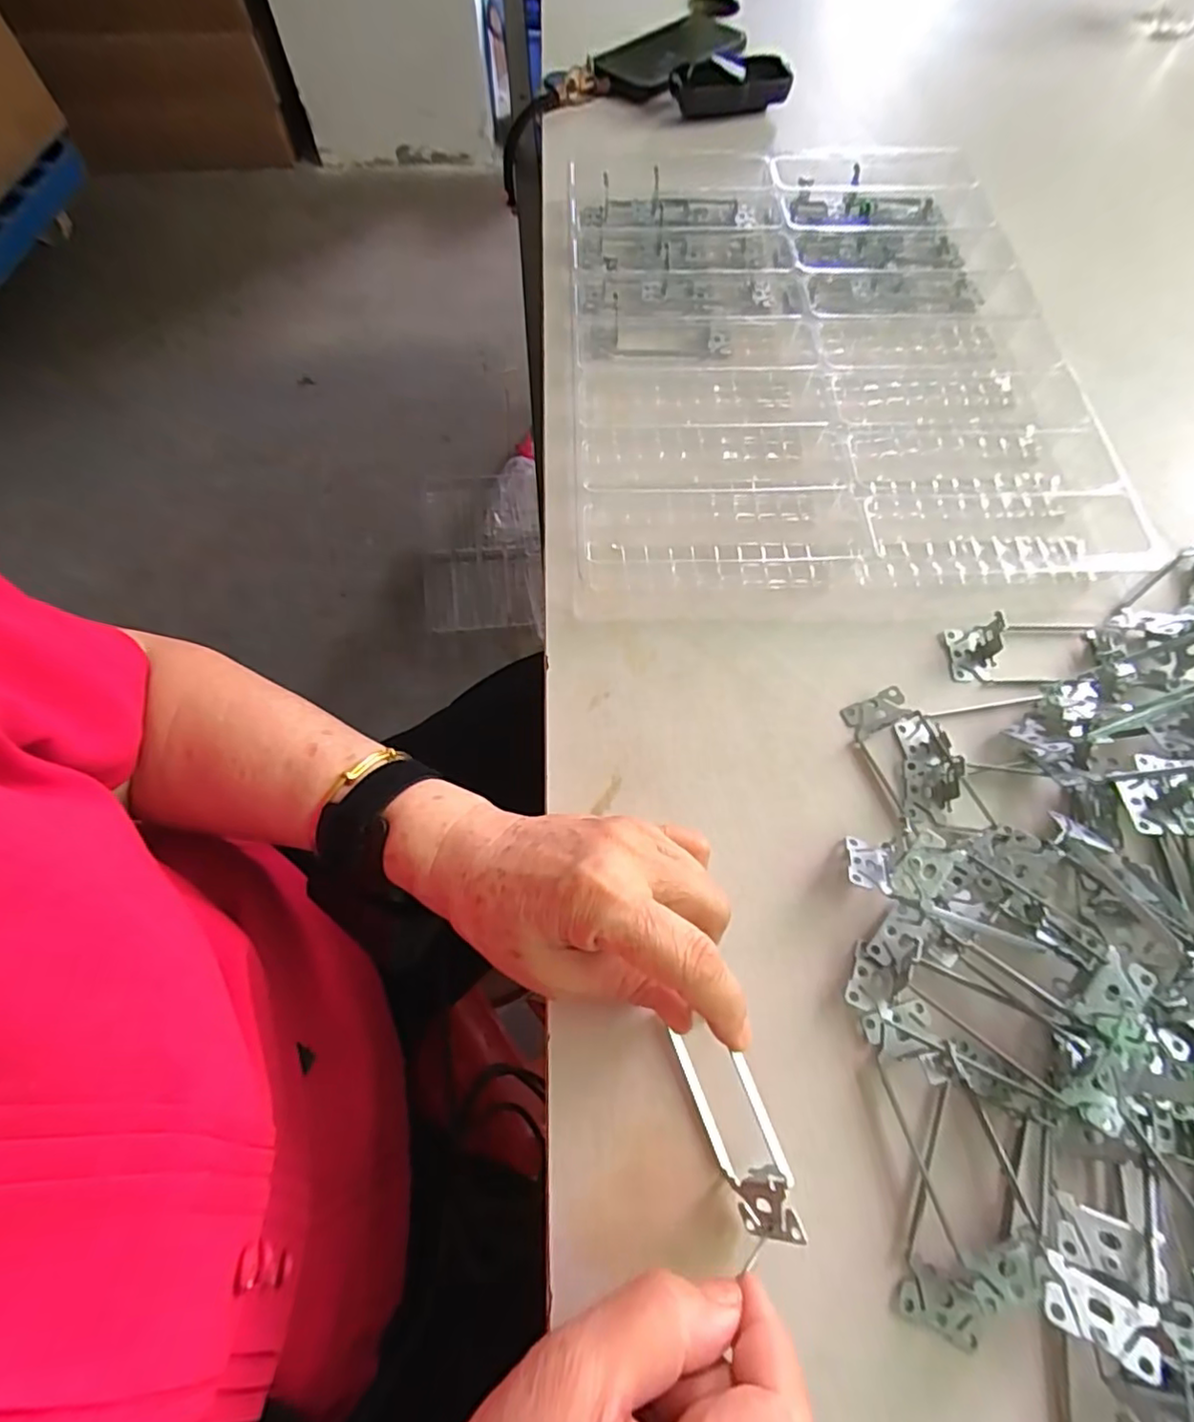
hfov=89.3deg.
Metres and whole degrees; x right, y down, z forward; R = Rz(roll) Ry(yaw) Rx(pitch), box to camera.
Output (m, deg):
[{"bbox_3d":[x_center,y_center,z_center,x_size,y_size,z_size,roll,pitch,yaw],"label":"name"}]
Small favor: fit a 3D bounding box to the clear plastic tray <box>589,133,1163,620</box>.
[{"bbox_3d":[0.147,-0.268,0.444,0.350,0.034,0.438,-3,67,0],"label":"clear plastic tray"}]

